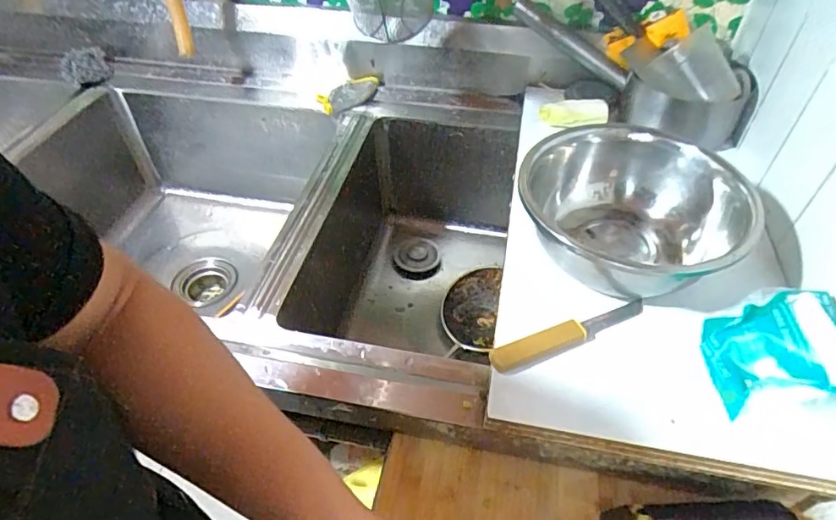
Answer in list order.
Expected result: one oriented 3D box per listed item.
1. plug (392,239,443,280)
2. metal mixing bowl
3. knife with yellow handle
[{"bbox_3d":[-0.002,-0.005,0.952,0.086,0.023,0.097,4,46,5],"label":"plug"},{"bbox_3d":[0.237,-0.057,0.576,0.221,0.120,0.221,0,46,0],"label":"metal mixing bowl"},{"bbox_3d":[0.152,0.073,0.506,0.175,0.018,0.023,-18,48,-16],"label":"knife with yellow handle"}]

